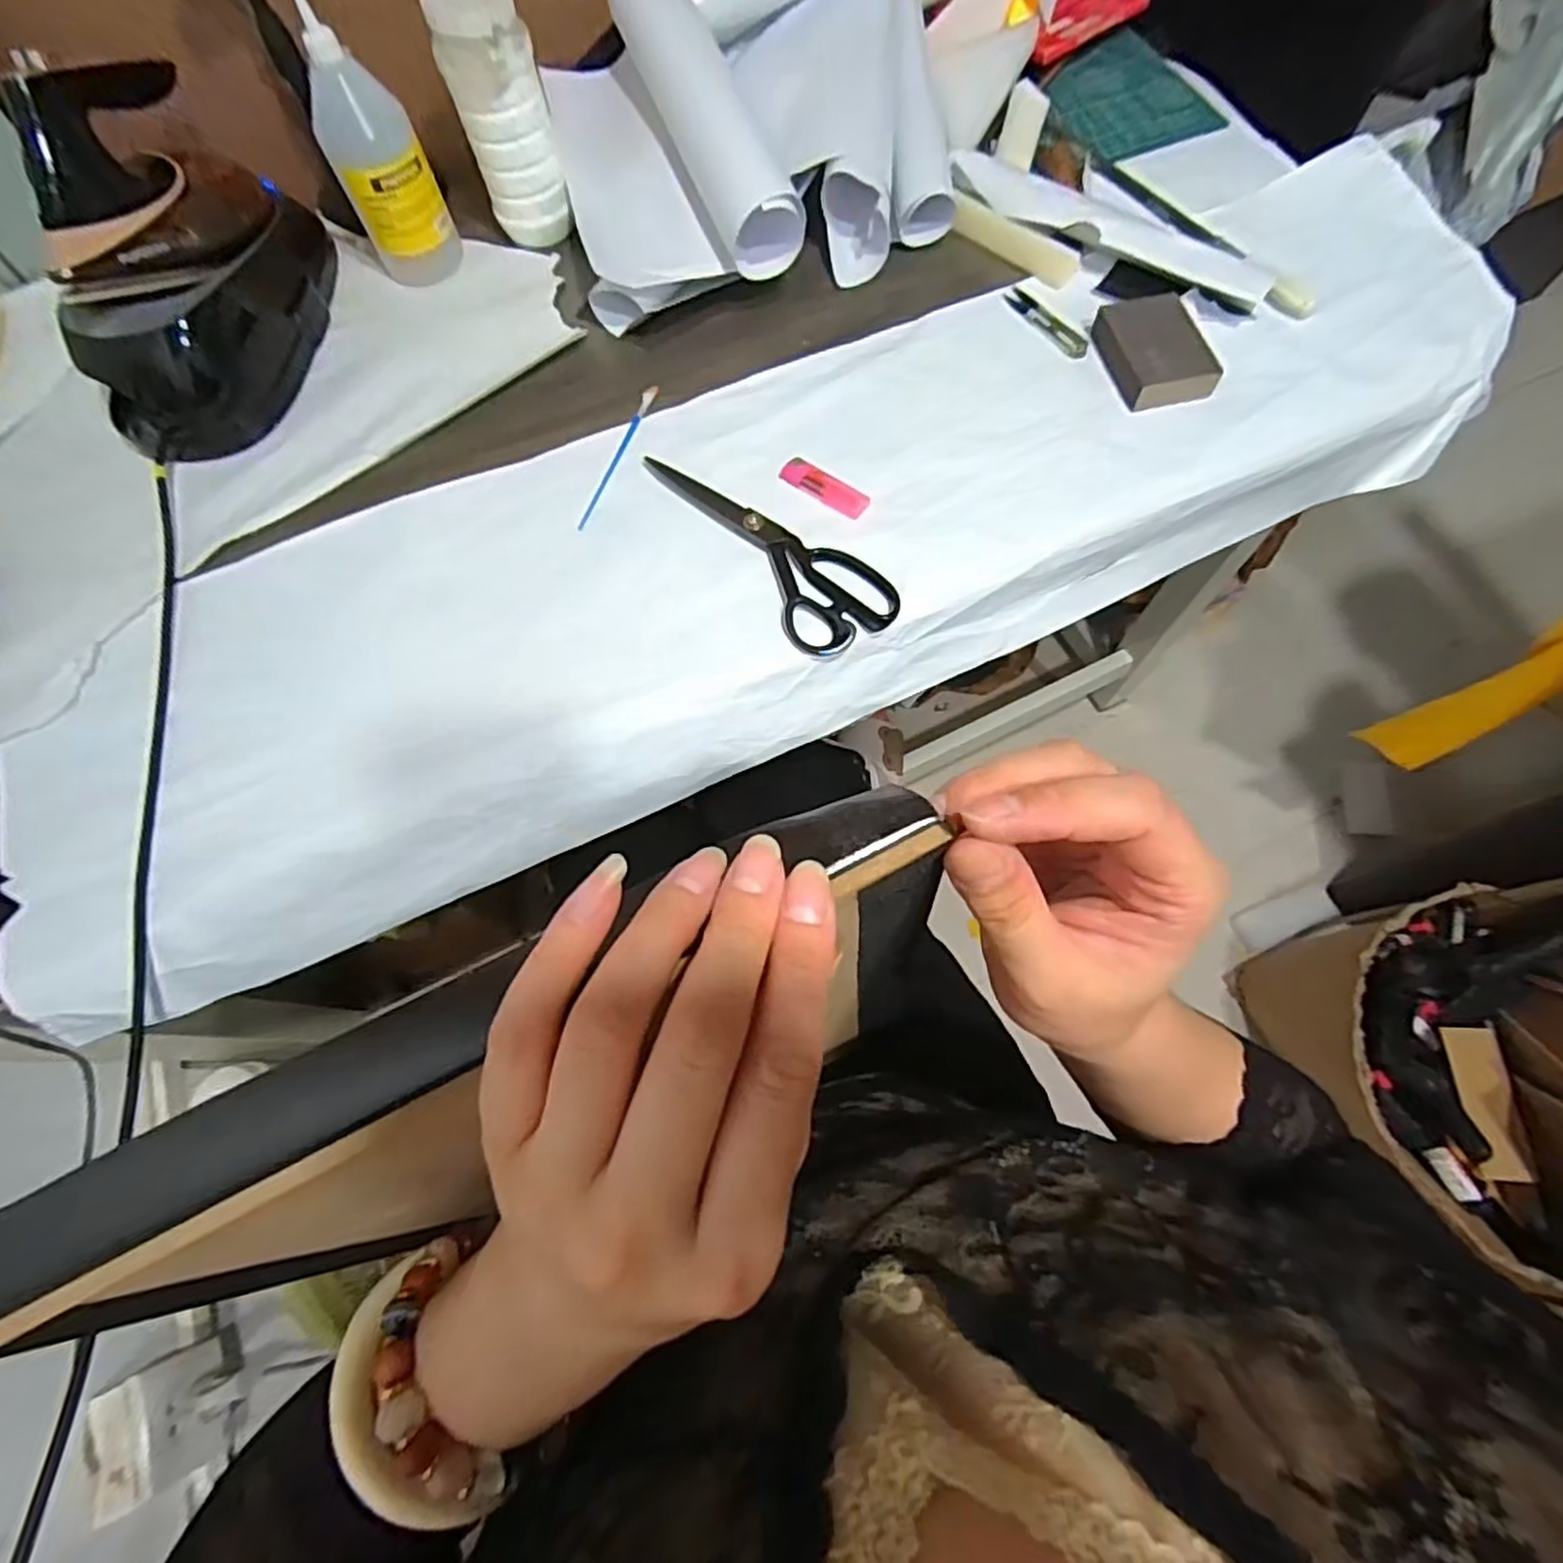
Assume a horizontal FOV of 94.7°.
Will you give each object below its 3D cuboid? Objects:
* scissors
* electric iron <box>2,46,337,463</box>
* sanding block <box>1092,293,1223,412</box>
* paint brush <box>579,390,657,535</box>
[{"bbox_3d":[-0.010,-0.195,0.568,0.079,0.013,0.233,-35,72,-11],"label":"scissors"},{"bbox_3d":[-0.496,-0.443,0.594,0.119,0.186,0.284,12,70,6],"label":"electric iron"},{"bbox_3d":[0.316,-0.366,0.611,0.074,0.028,0.108,-13,69,-3],"label":"sanding block"},{"bbox_3d":[-0.137,-0.279,0.608,0.014,0.006,0.154,17,71,8],"label":"paint brush"}]

